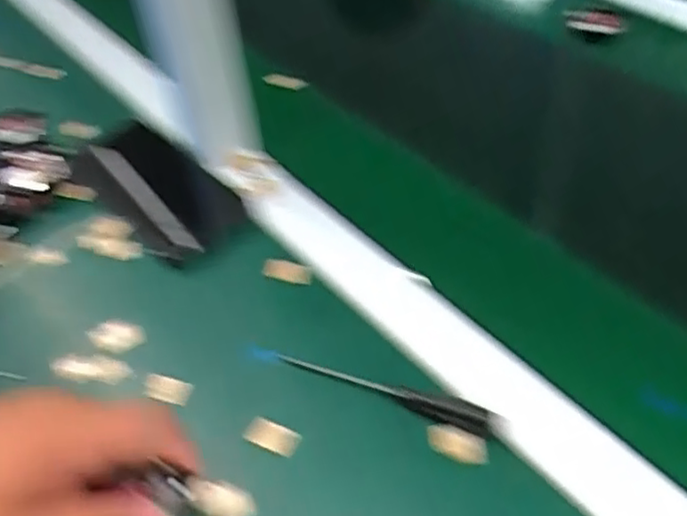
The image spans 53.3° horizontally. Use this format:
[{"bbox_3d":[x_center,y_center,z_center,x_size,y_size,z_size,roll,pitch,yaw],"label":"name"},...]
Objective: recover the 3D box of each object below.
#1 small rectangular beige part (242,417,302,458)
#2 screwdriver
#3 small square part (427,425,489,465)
[{"bbox_3d":[-0.040,0.101,0.385,0.031,0.005,0.015,19,51,23],"label":"small rectangular beige part"},{"bbox_3d":[0.014,0.072,0.390,0.157,0.015,0.013,15,50,20],"label":"screwdriver"},{"bbox_3d":[0.061,0.101,0.369,0.033,0.009,0.013,12,49,17],"label":"small square part"}]

